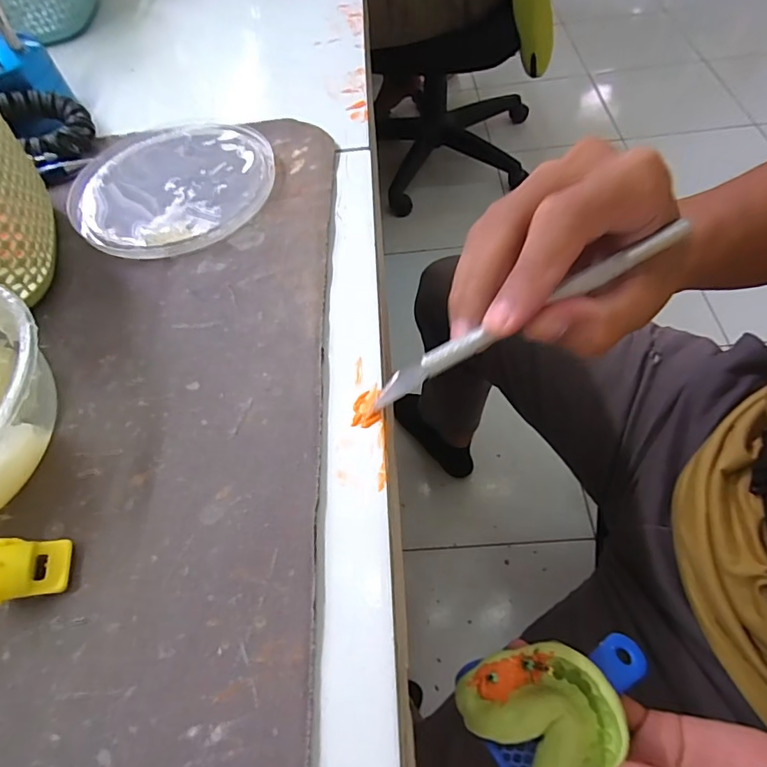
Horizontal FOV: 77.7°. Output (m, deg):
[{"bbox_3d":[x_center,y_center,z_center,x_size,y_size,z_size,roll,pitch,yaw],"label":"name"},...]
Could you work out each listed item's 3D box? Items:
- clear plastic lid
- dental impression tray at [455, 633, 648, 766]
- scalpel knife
[{"bbox_3d":[-0.111,-0.104,0.249,0.102,0.006,0.099,-2,58,3],"label":"clear plastic lid"},{"bbox_3d":[0.088,0.147,0.227,0.094,0.047,0.065,-30,61,-14],"label":"dental impression tray"},{"bbox_3d":[0.054,-0.026,0.178,0.131,0.006,0.010,-28,60,-3],"label":"scalpel knife"}]

